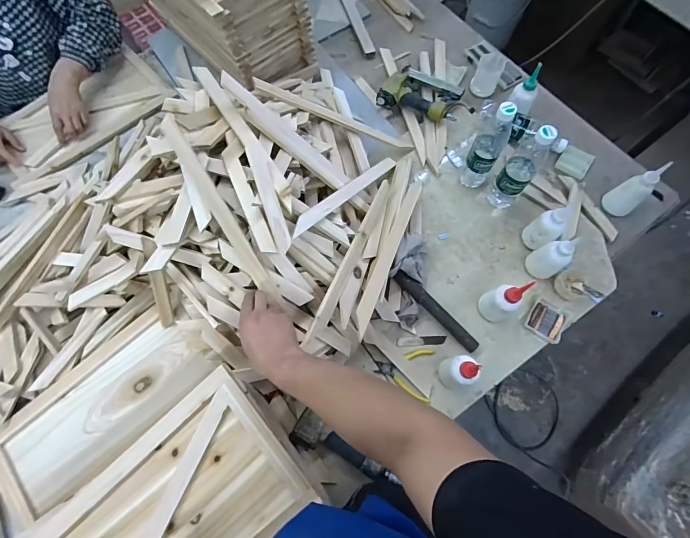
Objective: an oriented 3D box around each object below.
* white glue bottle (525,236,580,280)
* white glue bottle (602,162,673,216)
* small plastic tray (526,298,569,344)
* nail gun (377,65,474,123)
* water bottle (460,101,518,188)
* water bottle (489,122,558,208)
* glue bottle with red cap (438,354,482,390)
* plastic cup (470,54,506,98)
[{"bbox_3d":[0.423,-0.022,0.726,0.053,0.105,0.062,-32,74,-10],"label":"white glue bottle"},{"bbox_3d":[0.638,-0.169,0.782,0.051,0.141,0.058,-6,71,-2],"label":"white glue bottle"},{"bbox_3d":[0.424,0.110,0.745,0.071,0.012,0.080,31,74,10],"label":"small plastic tray"},{"bbox_3d":[0.214,-0.455,0.925,0.231,0.066,0.149,19,72,7],"label":"nail gun"},{"bbox_3d":[0.309,-0.263,0.765,0.061,0.220,0.066,0,71,0],"label":"water bottle"},{"bbox_3d":[0.371,-0.211,0.746,0.067,0.225,0.069,40,75,13],"label":"water bottle"},{"bbox_3d":[0.214,0.194,0.667,0.045,0.139,0.055,-8,71,-3],"label":"glue bottle with red cap"},{"bbox_3d":[0.377,-0.513,0.939,0.067,0.061,0.080,22,72,8],"label":"plastic cup"}]

